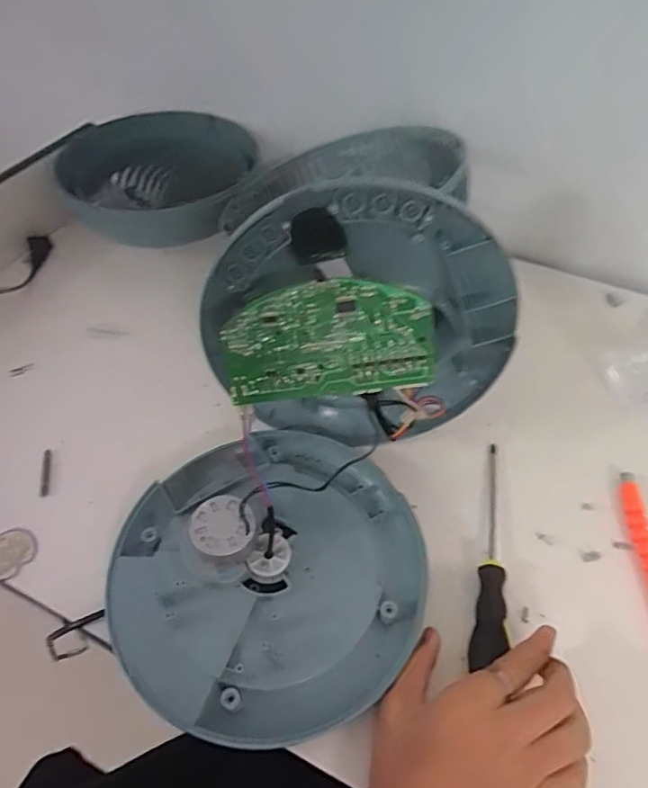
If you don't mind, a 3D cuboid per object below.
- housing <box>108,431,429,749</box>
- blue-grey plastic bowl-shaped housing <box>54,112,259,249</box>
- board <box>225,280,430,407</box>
[{"bbox_3d":[-0.040,0.126,0.418,0.232,0.051,0.232,1,51,-1],"label":"housing"},{"bbox_3d":[-0.223,-0.297,0.751,0.248,0.090,0.248,1,51,-1],"label":"blue-grey plastic bowl-shaped housing"},{"bbox_3d":[0.003,-0.036,0.376,0.143,0.081,0.006,-6,23,-1],"label":"board"}]

